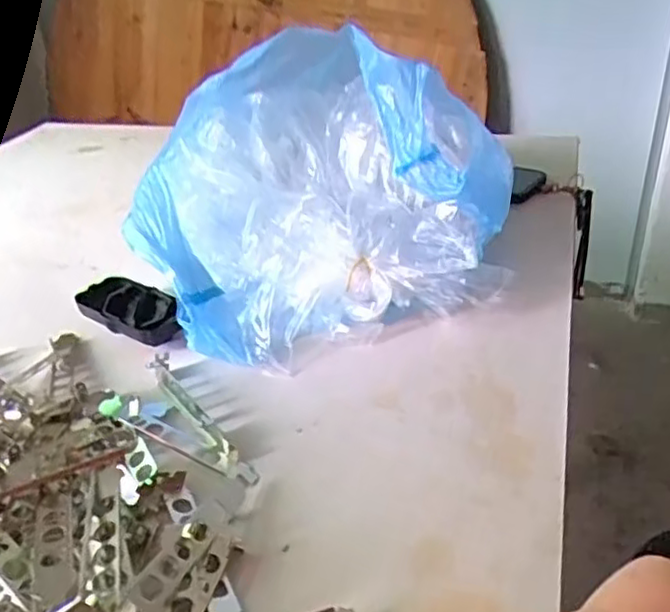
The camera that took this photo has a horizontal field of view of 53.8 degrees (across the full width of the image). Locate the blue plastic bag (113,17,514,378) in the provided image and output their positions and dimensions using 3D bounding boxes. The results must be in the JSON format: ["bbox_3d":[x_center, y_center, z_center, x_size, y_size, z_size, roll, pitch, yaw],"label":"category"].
[{"bbox_3d":[-0.012,-0.106,0.584,0.311,0.197,0.233,-12,34,-11],"label":"blue plastic bag"}]

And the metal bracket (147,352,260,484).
[{"bbox_3d":[-0.099,0.077,0.477,0.017,0.016,0.155,-24,38,-27],"label":"metal bracket"}]

